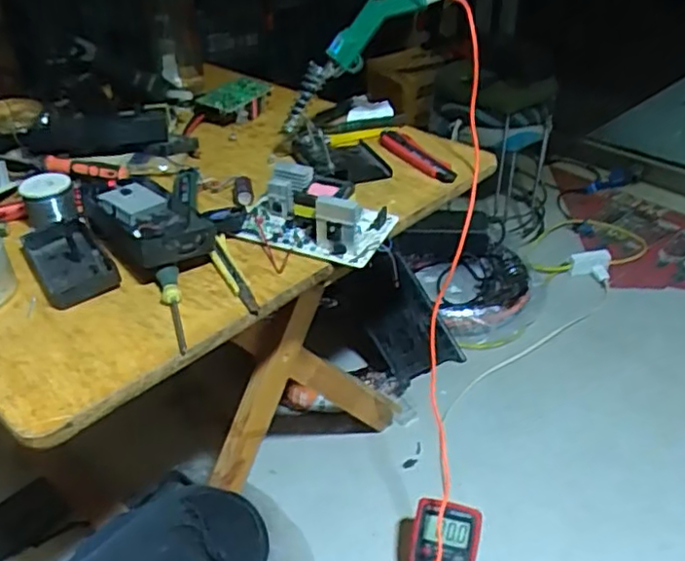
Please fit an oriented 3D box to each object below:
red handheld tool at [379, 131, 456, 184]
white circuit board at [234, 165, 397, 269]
[{"bbox_3d":[0.100,-0.167,0.864,0.034,0.020,0.150,-19,39,-22],"label":"red handheld tool"},{"bbox_3d":[-0.033,-0.079,0.709,0.163,0.056,0.110,11,37,18],"label":"white circuit board"}]

